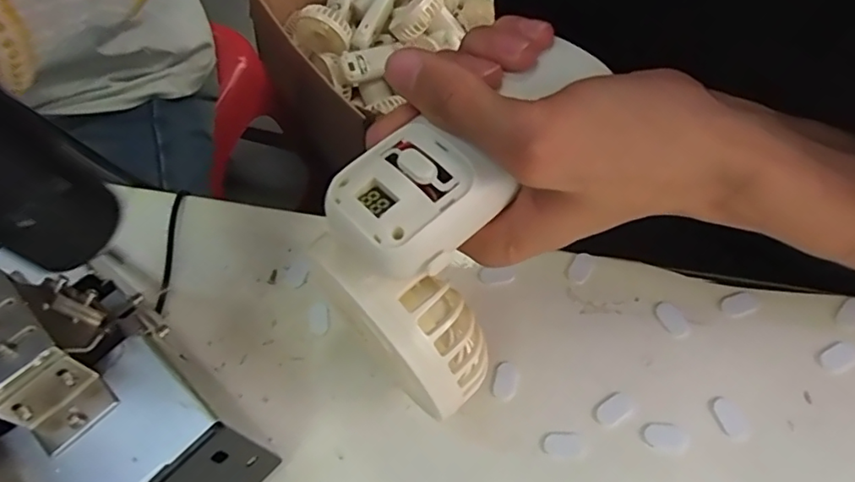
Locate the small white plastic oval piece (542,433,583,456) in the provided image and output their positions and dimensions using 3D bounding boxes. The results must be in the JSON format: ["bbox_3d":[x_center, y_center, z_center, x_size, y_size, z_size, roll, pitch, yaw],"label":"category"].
[{"bbox_3d":[0.060,0.089,0.248,0.016,0.004,0.010,-1,60,4],"label":"small white plastic oval piece"}]

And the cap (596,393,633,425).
[{"bbox_3d":[0.084,0.075,0.253,0.017,0.004,0.010,-30,63,-12],"label":"cap"}]

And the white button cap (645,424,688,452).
[{"bbox_3d":[0.104,0.085,0.246,0.017,0.004,0.011,1,61,5],"label":"white button cap"}]

